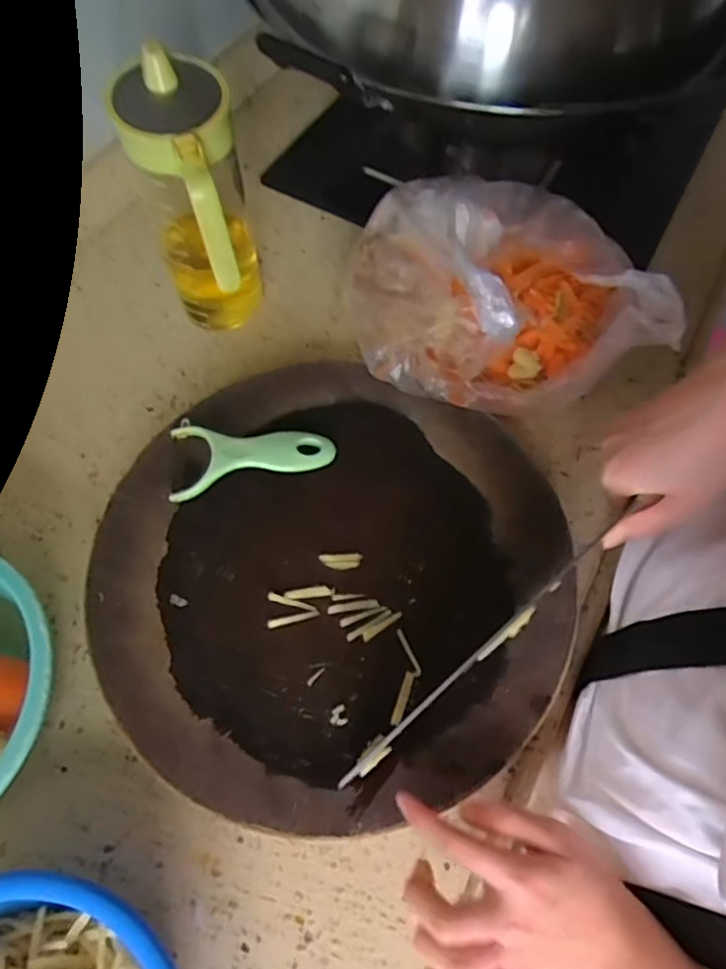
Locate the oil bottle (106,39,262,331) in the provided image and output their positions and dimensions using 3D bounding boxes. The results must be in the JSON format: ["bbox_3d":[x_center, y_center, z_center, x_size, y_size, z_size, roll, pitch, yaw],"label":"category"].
[{"bbox_3d":[-0.127,-0.202,0.468,0.065,0.210,0.117,-3,64,-3],"label":"oil bottle"}]

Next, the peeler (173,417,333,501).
[{"bbox_3d":[-0.083,-0.024,0.440,0.119,0.016,0.061,-6,64,-5],"label":"peeler"}]

